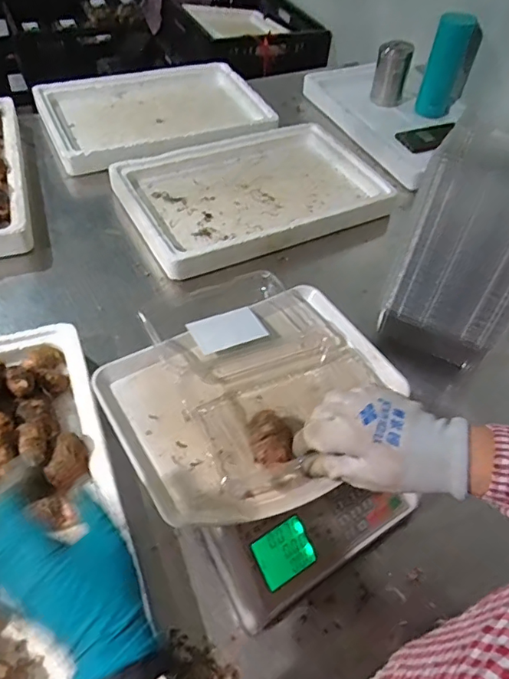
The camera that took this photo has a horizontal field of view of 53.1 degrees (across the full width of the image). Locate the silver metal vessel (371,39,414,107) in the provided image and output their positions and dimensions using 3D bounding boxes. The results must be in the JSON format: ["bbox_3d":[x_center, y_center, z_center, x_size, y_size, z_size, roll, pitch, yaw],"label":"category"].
[{"bbox_3d":[0.335,-0.656,1.243,0.076,0.141,0.082,11,50,3],"label":"silver metal vessel"}]

